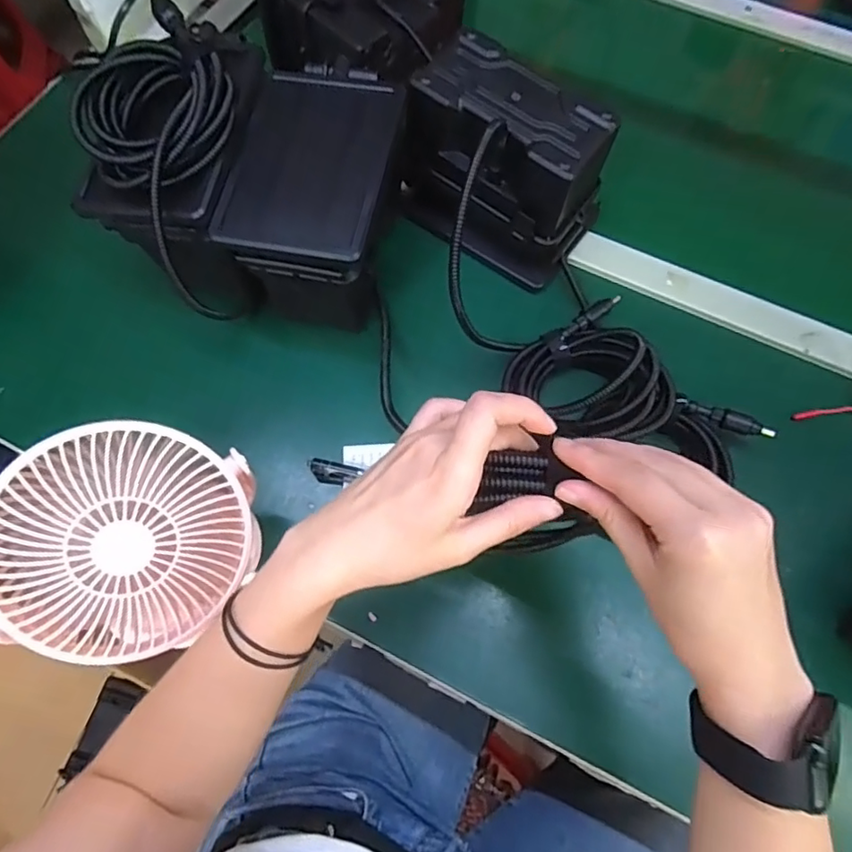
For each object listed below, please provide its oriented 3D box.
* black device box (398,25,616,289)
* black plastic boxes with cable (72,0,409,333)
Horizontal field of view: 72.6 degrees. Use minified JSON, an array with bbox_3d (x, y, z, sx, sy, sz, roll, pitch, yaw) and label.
[{"bbox_3d":[0.064,-0.236,0.533,0.182,0.145,0.100,31,70,12],"label":"black device box"},{"bbox_3d":[-0.147,-0.189,0.487,0.232,0.165,0.176,12,68,4],"label":"black plastic boxes with cable"}]

